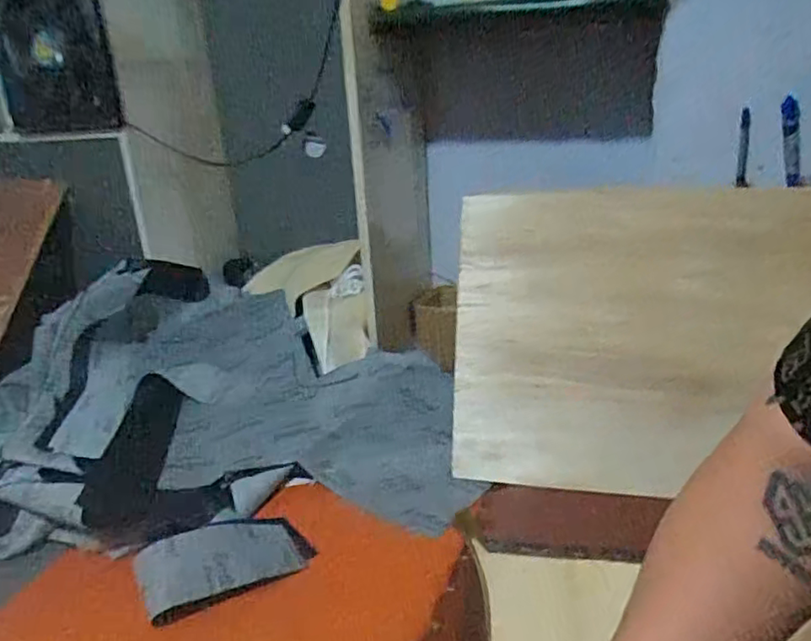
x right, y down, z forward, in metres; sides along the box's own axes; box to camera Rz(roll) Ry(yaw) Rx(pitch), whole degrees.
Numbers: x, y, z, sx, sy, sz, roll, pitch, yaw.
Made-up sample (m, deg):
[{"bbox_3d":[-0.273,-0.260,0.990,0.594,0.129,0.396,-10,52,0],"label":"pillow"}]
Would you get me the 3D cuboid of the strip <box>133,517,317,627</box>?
[{"bbox_3d":[-0.214,0.286,0.729,0.192,0.023,0.099,-6,39,-35],"label":"strip"}]

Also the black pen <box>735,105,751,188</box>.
[{"bbox_3d":[0.513,-0.263,0.921,0.014,0.131,0.010,6,-10,22],"label":"black pen"}]

